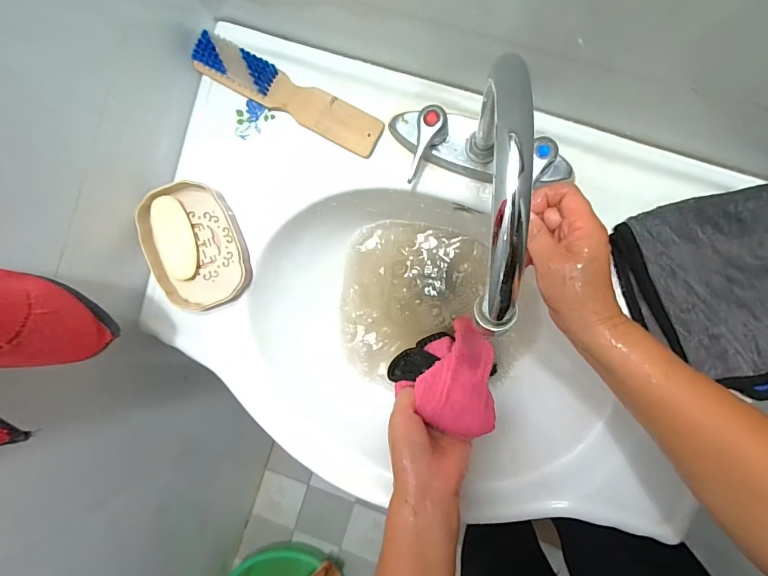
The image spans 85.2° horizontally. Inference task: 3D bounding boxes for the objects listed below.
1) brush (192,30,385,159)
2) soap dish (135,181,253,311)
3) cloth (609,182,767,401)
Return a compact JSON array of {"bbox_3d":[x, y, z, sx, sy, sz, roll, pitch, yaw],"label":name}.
[{"bbox_3d":[-0.098,-0.197,0.427,0.204,0.032,0.041,29,95,6],"label":"brush"},{"bbox_3d":[-0.202,-0.044,0.448,0.094,0.038,0.129,-18,88,8],"label":"soap dish"},{"bbox_3d":[0.310,0.004,0.371,0.153,0.041,0.178,-19,88,8],"label":"cloth"}]

